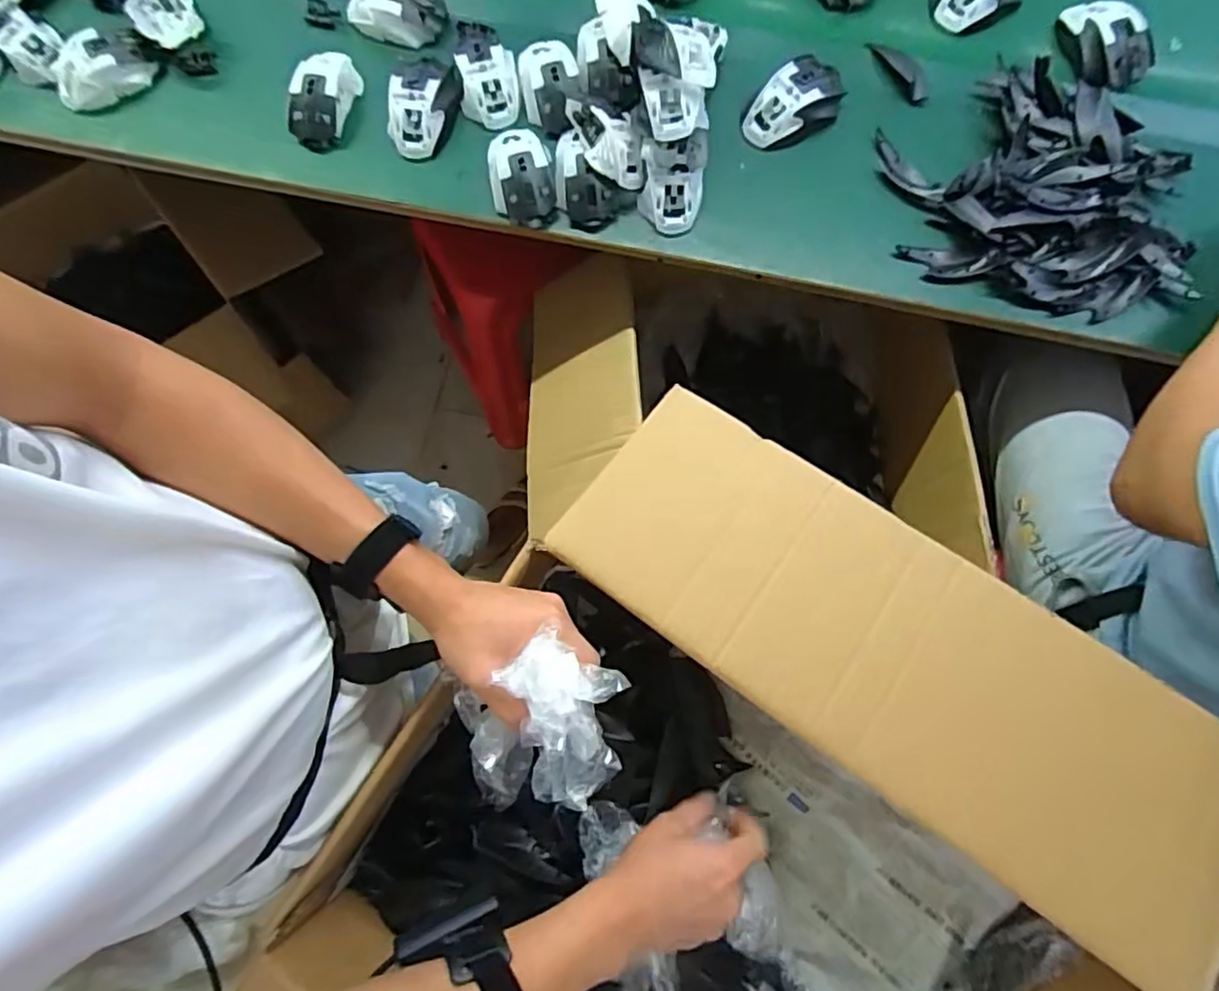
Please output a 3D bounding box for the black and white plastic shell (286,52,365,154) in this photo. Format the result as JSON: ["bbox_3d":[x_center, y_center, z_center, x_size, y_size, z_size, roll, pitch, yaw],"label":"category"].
[{"bbox_3d":[-0.314,-0.440,0.694,0.067,0.033,0.111,25,77,7],"label":"black and white plastic shell"}]

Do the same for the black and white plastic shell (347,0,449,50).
[{"bbox_3d":[-0.241,-0.545,0.708,0.115,0.034,0.069,-1,75,1],"label":"black and white plastic shell"}]

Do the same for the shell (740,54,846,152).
[{"bbox_3d":[0.202,-0.423,0.688,0.113,0.047,0.070,-40,78,-9],"label":"shell"}]

